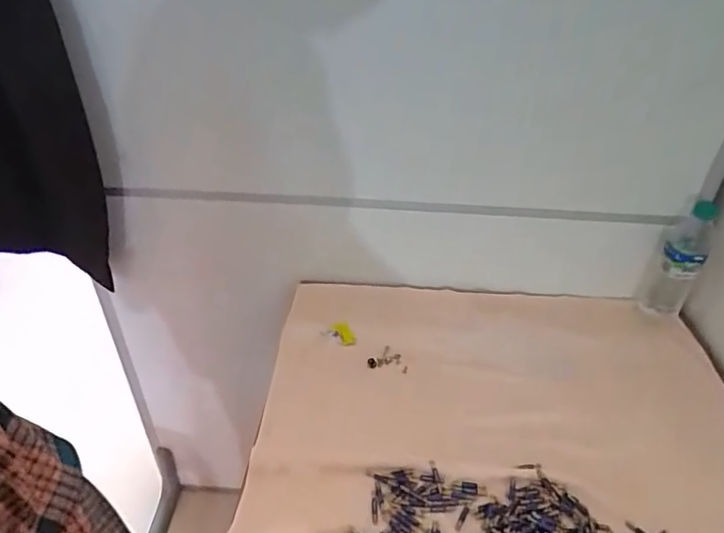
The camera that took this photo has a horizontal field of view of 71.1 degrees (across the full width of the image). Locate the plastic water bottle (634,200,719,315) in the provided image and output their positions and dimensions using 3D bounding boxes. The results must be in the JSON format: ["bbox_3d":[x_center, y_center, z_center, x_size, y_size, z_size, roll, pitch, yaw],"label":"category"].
[{"bbox_3d":[0.523,0.005,0.852,0.070,0.212,0.077,22,40,26],"label":"plastic water bottle"}]

